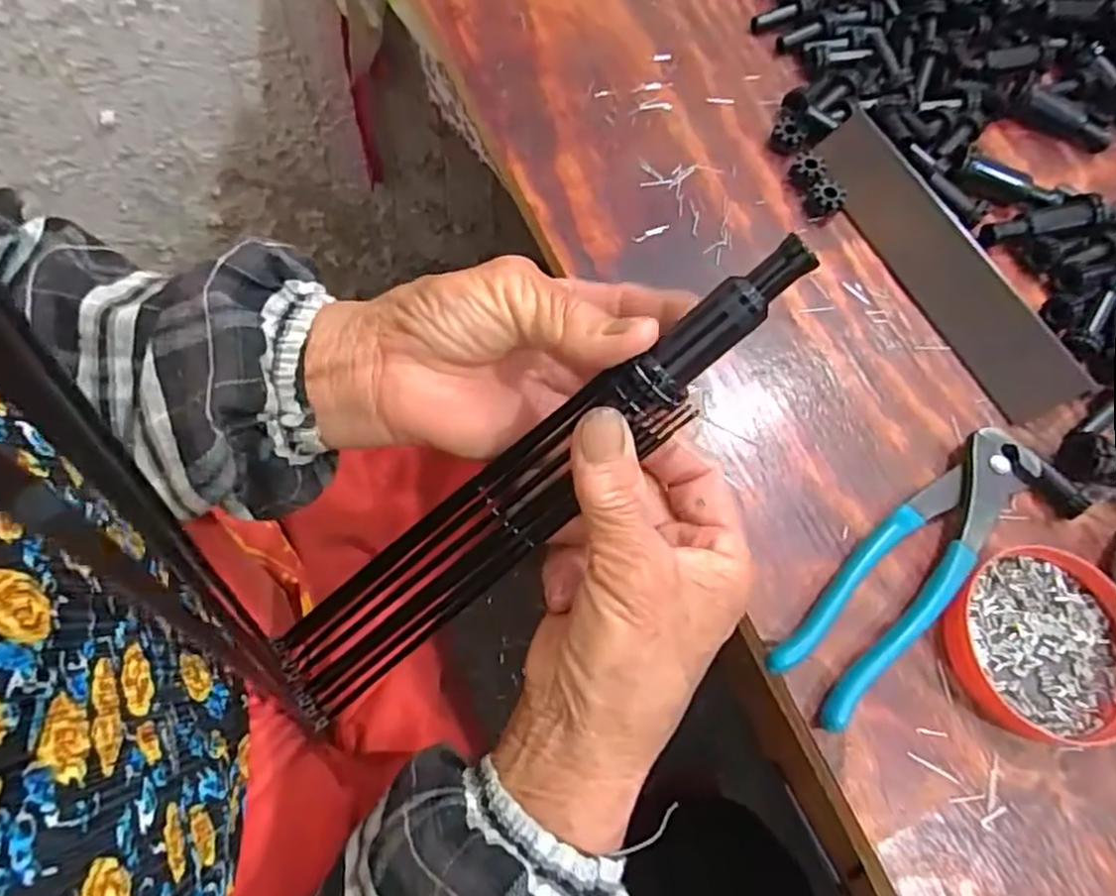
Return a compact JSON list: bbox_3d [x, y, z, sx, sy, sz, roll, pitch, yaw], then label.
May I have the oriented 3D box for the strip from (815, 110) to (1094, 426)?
[{"bbox_3d":[0.201,-0.099,0.368,0.036,0.007,0.186,-37,73,25],"label":"strip"}]

